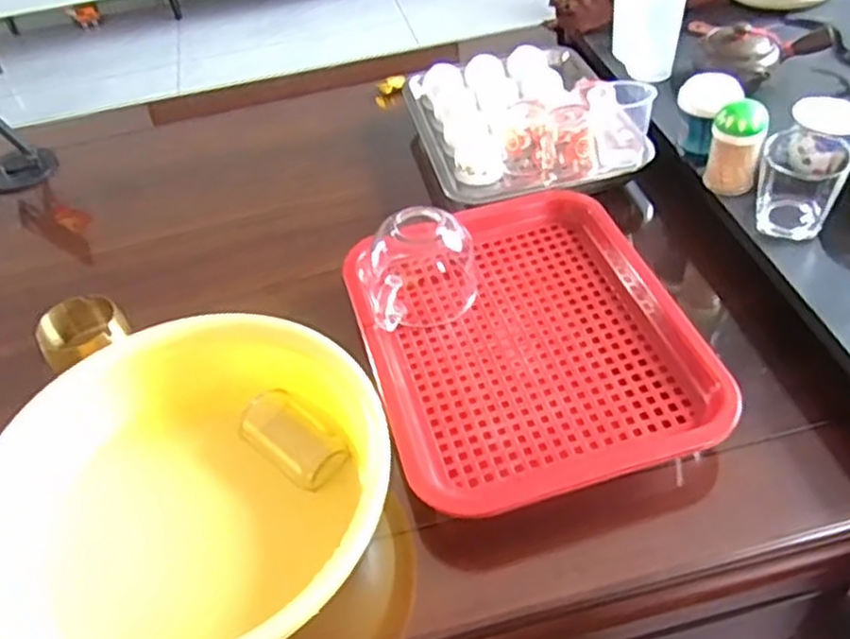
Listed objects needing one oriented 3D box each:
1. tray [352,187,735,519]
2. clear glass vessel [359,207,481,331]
[{"bbox_3d":[0.085,0.011,0.671,0.271,0.033,0.326,-16,46,-8],"label":"tray"},{"bbox_3d":[-0.006,-0.051,0.701,0.107,0.091,0.086,-17,47,-9],"label":"clear glass vessel"}]

